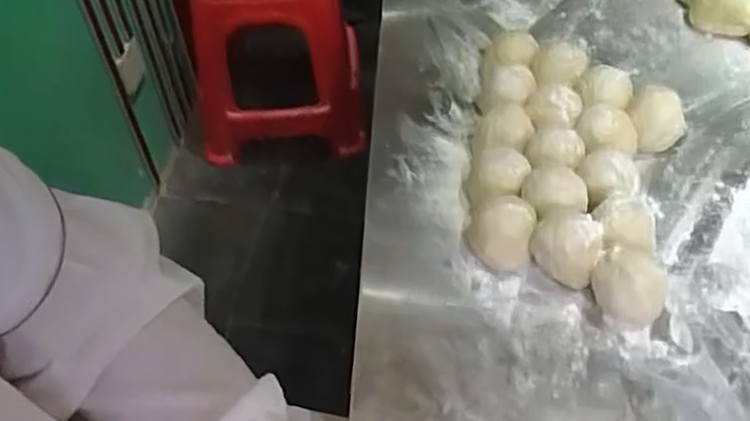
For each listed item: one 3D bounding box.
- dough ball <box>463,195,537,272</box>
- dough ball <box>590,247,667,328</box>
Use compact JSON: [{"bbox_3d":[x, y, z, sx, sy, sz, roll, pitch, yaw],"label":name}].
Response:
[{"bbox_3d":[0.098,0.016,0.533,0.049,0.053,0.042,8,53,8],"label":"dough ball"},{"bbox_3d":[0.187,0.059,0.499,0.051,0.053,0.040,26,57,20],"label":"dough ball"}]

